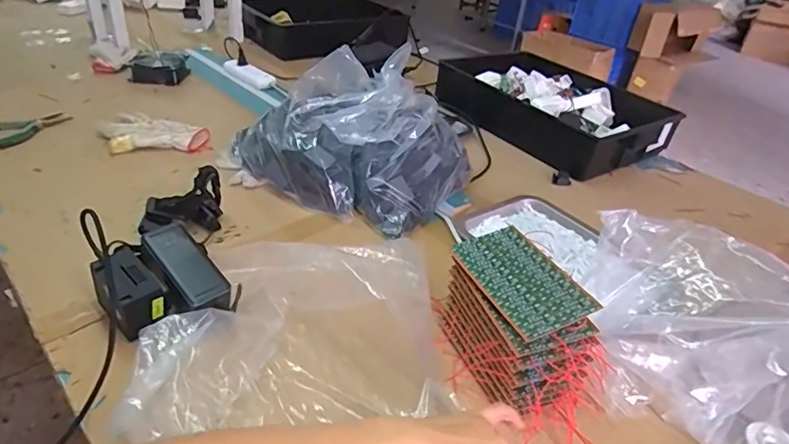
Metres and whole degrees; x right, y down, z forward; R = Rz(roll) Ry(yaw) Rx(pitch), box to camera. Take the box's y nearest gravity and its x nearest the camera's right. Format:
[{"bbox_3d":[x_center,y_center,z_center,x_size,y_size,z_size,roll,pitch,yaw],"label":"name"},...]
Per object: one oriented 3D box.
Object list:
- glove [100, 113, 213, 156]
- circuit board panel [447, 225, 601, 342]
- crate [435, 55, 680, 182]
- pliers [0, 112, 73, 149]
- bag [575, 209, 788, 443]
[{"bbox_3d":[-0.460,-0.168,0.976,0.191,0.040,0.126,-6,37,-19],"label":"glove"},{"bbox_3d":[0.140,0.062,0.565,0.093,0.006,0.154,-19,41,-17],"label":"circuit board panel"},{"bbox_3d":[0.361,-0.279,1.206,0.325,0.107,0.504,-18,42,-31],"label":"crate"},{"bbox_3d":[-0.690,-0.183,0.955,0.104,0.015,0.141,24,38,23],"label":"pliers"},{"bbox_3d":[0.339,0.118,0.559,0.278,0.175,0.201,28,40,28],"label":"bag"}]

